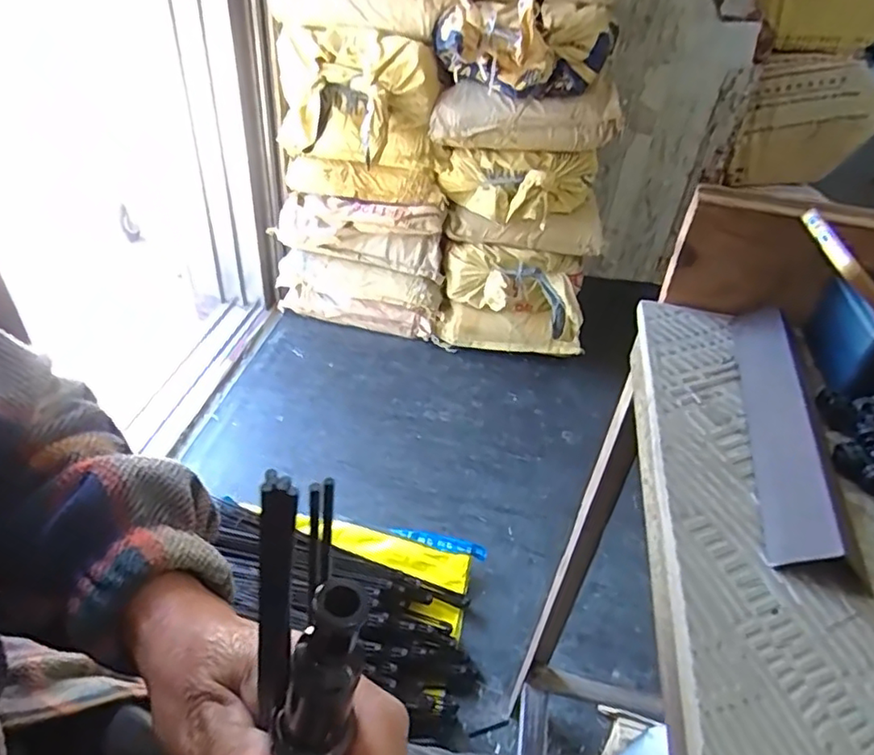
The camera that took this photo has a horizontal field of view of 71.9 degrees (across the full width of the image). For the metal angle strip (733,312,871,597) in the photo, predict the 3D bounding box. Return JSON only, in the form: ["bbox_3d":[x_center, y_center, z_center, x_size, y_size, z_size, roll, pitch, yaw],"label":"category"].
[{"bbox_3d":[0.229,0.029,0.384,0.053,0.034,0.241,15,41,10],"label":"metal angle strip"}]

